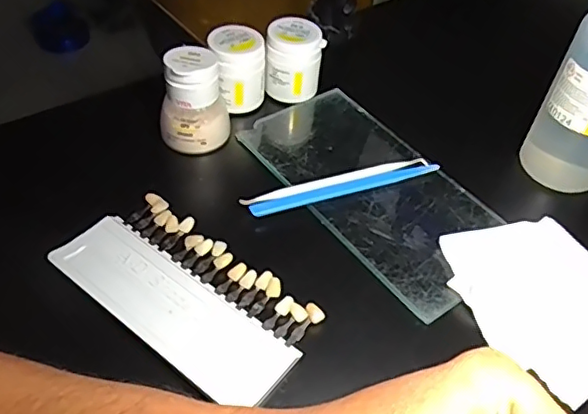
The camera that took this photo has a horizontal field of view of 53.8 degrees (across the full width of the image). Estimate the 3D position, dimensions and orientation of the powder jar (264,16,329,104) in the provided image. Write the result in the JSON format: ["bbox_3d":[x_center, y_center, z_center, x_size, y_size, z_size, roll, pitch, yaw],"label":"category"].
[{"bbox_3d":[0.001,-0.116,0.462,0.041,0.056,0.043,7,48,2],"label":"powder jar"}]

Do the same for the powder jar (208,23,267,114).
[{"bbox_3d":[-0.042,-0.103,0.446,0.040,0.059,0.043,2,48,-2],"label":"powder jar"}]

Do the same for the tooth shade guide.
[{"bbox_3d":[-0.062,0.047,0.333,0.146,0.010,0.074,32,54,22],"label":"tooth shade guide"}]

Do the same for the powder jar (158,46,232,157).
[{"bbox_3d":[-0.071,-0.076,0.413,0.046,0.070,0.043,2,48,-2],"label":"powder jar"}]

